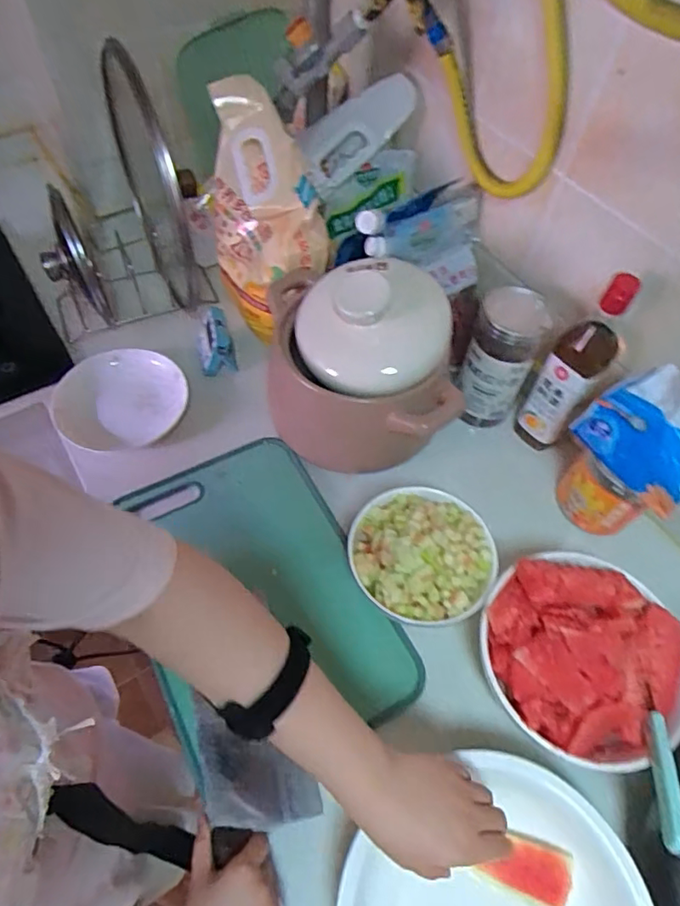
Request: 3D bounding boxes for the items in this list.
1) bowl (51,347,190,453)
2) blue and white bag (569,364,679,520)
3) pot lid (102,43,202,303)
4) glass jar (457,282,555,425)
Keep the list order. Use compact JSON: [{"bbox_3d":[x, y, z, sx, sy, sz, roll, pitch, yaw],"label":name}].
[{"bbox_3d":[-0.298,-0.069,0.771,0.176,0.037,0.156,-11,58,-10],"label":"bowl"},{"bbox_3d":[0.322,-0.020,0.570,0.076,0.096,0.137,-27,62,-19],"label":"blue and white bag"},{"bbox_3d":[-0.252,-0.370,0.795,0.077,0.321,0.310,-16,59,-13],"label":"pot lid"},{"bbox_3d":[0.202,-0.116,0.724,0.081,0.174,0.081,1,57,-2],"label":"glass jar"}]

